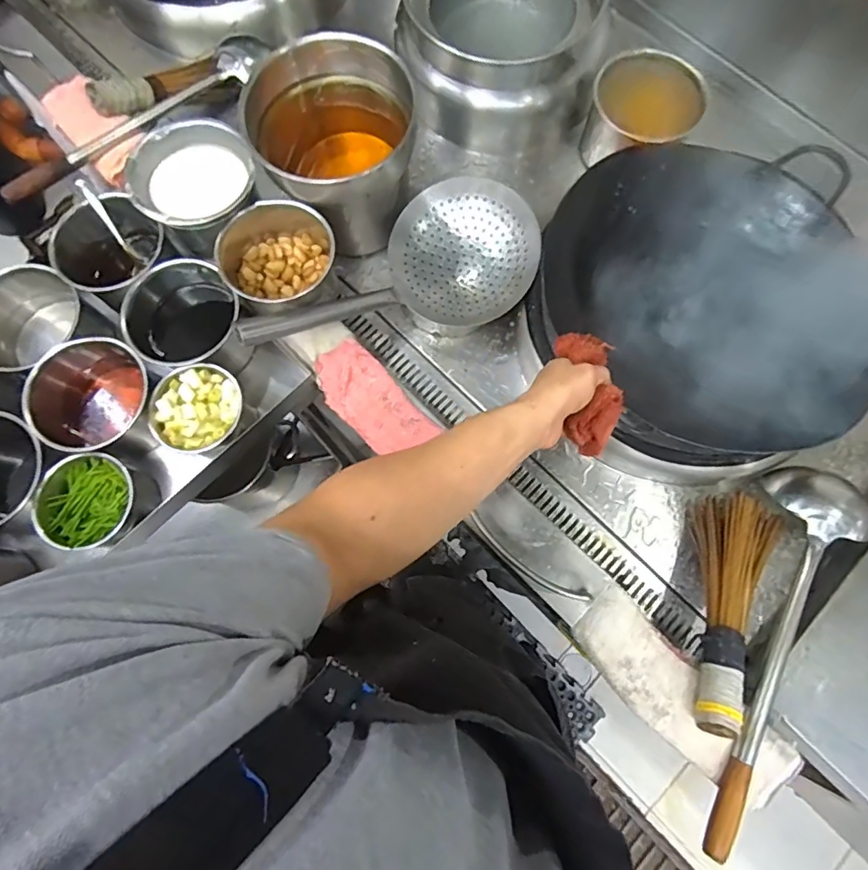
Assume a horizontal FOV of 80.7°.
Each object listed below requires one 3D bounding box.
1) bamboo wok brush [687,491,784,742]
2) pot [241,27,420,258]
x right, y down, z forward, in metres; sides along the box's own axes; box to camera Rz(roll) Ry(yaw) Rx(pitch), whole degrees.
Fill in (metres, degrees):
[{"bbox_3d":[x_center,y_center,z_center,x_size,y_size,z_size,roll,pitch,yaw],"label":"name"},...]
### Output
[{"bbox_3d":[0.376,0.220,0.650,0.092,0.069,0.301,22,60,5],"label":"bamboo wok brush"},{"bbox_3d":[-0.142,-0.405,0.768,0.235,0.229,0.211,-16,76,-4],"label":"pot"}]

